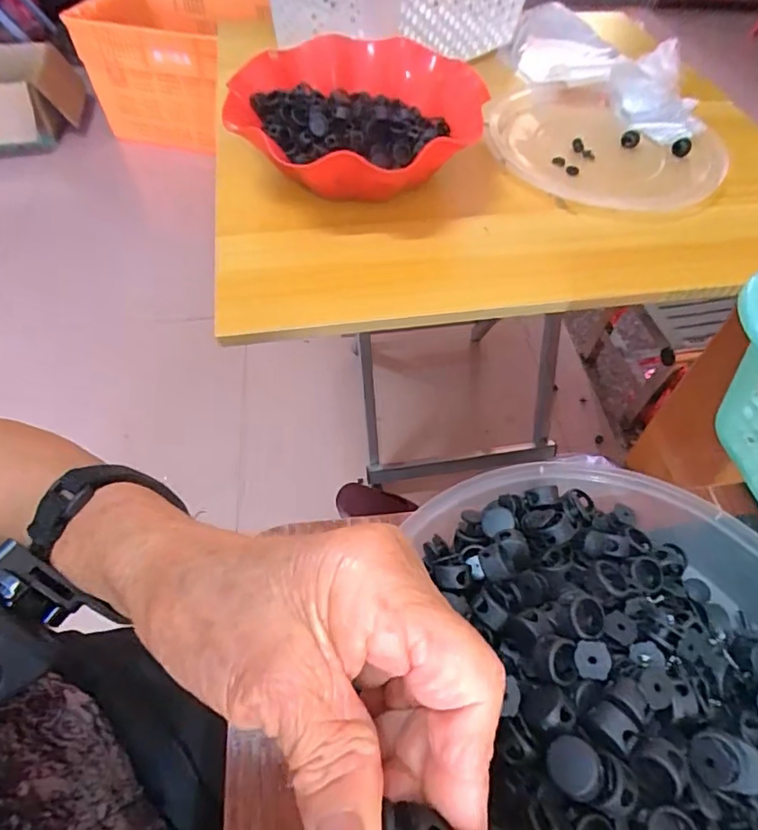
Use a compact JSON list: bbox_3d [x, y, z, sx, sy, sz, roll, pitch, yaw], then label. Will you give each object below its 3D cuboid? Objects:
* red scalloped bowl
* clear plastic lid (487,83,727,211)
[{"bbox_3d":[-0.018,-0.271,0.497,0.222,0.072,0.238,37,62,22],"label":"red scalloped bowl"},{"bbox_3d":[0.236,-0.289,0.564,0.243,0.020,0.215,13,55,8],"label":"clear plastic lid"}]

